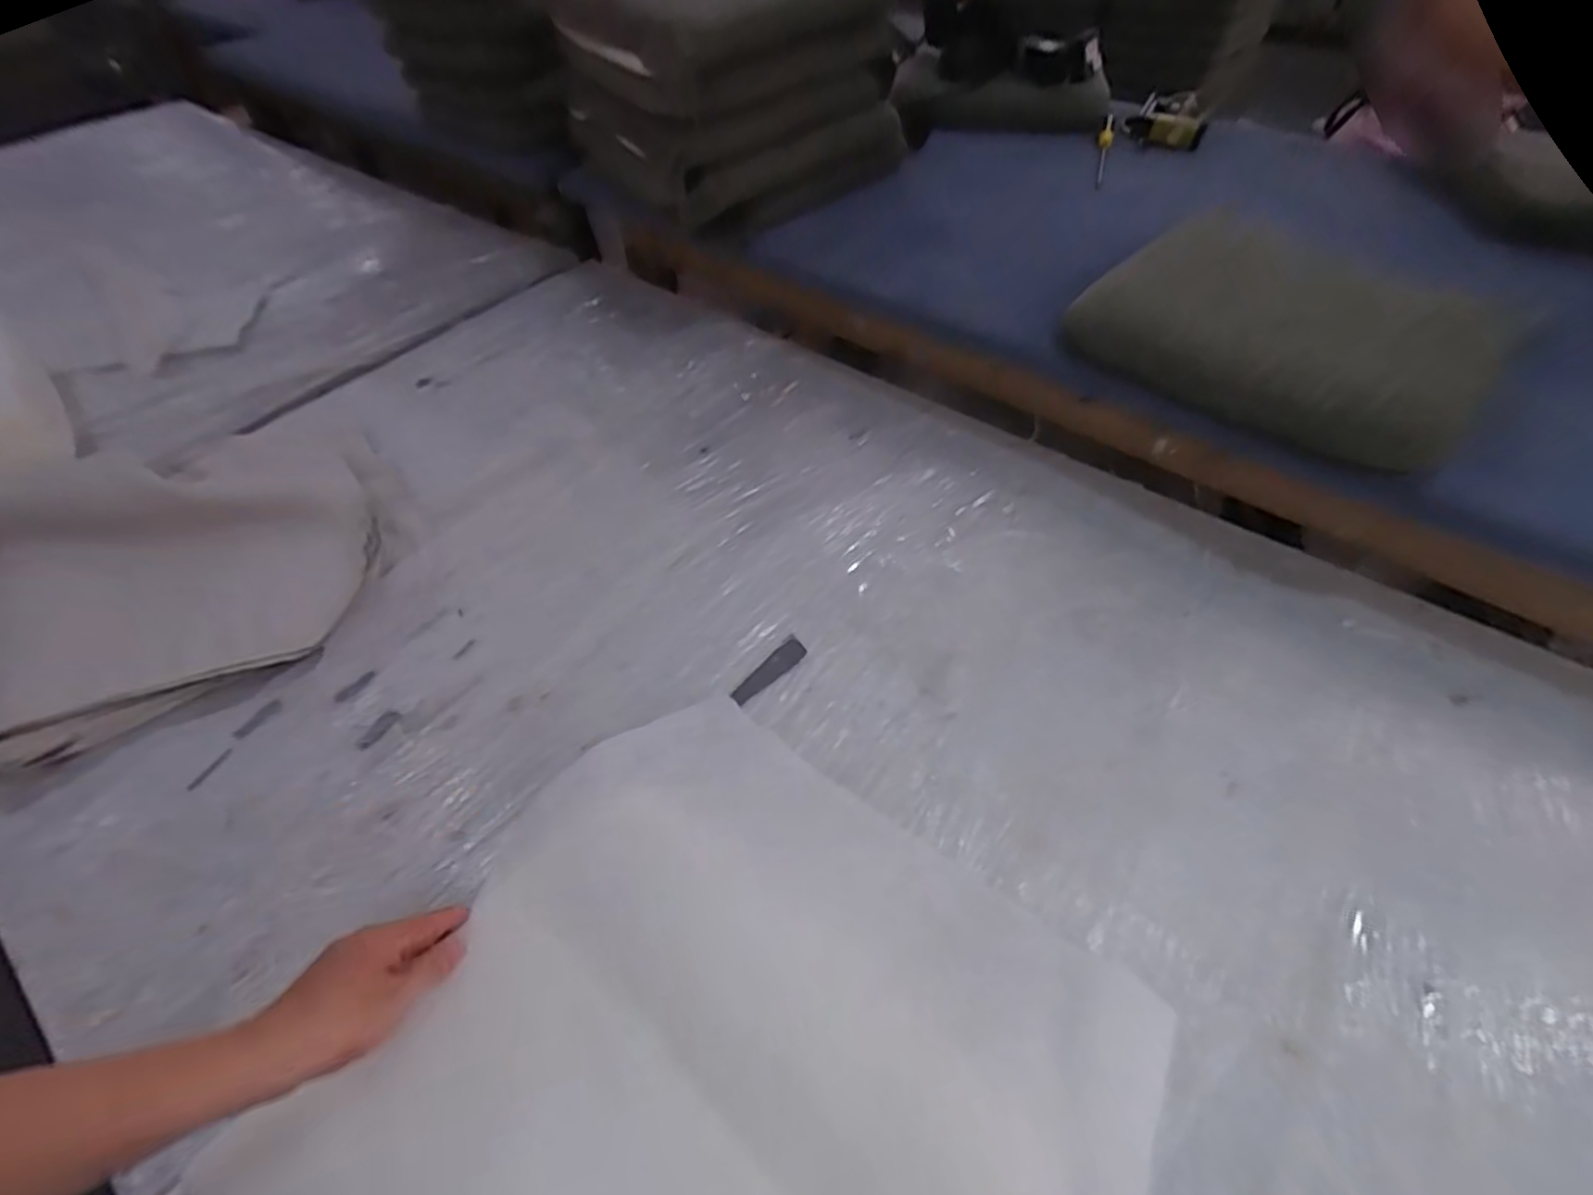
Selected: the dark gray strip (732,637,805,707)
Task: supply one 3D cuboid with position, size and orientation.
[{"bbox_3d":[-0.030,0.085,0.785,0.104,0.008,0.025,-38,59,-25],"label":"dark gray strip"}]

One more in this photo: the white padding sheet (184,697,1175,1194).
[{"bbox_3d":[-0.061,0.365,0.493,0.499,0.062,0.512,30,58,24],"label":"white padding sheet"}]

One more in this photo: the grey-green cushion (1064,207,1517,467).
[{"bbox_3d":[0.628,-0.370,0.865,0.442,0.120,0.368,36,61,27],"label":"grey-green cushion"}]

